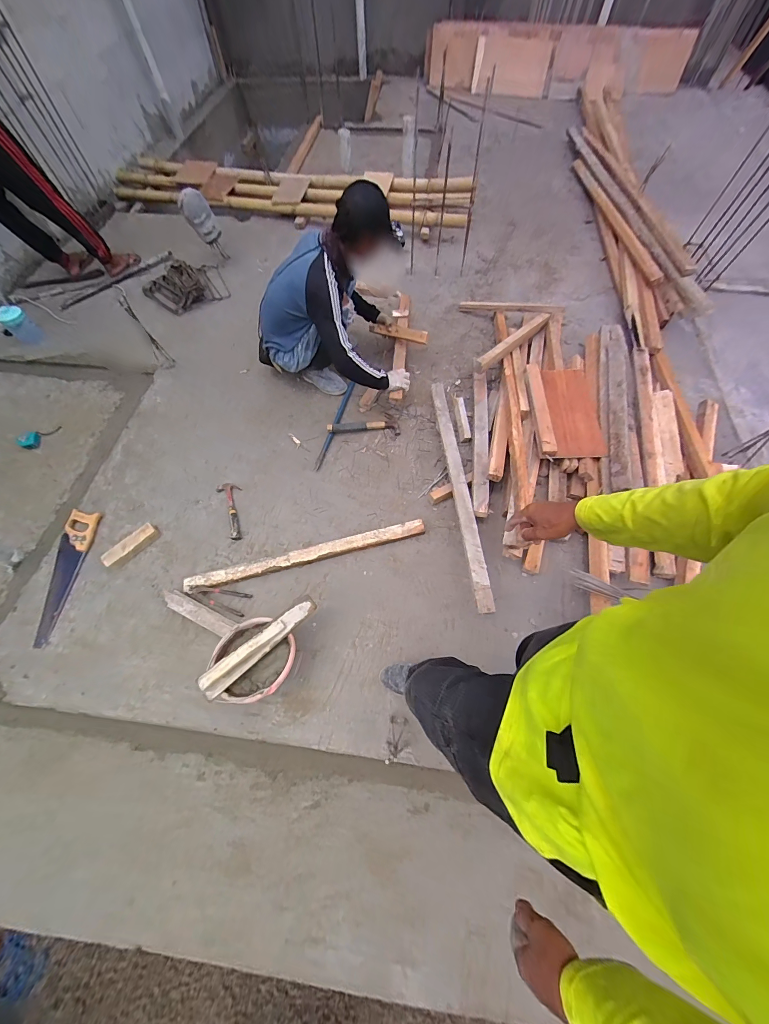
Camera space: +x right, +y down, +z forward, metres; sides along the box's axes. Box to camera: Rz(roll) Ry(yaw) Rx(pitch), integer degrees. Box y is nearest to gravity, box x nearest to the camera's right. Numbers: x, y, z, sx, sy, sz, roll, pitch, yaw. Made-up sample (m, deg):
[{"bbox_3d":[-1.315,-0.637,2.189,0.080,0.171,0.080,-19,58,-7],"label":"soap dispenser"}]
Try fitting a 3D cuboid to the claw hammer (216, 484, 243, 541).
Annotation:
[{"bbox_3d":[-0.644,-0.012,1.448,0.092,0.025,0.280,-23,65,-9],"label":"claw hammer"}]

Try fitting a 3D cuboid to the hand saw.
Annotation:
[{"bbox_3d":[-1.259,0.234,1.350,0.115,0.029,0.547,-9,64,-2],"label":"hand saw"}]

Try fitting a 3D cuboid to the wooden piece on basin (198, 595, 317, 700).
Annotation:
[{"bbox_3d":[-0.385,0.399,1.044,0.388,0.063,0.068,-40,71,-17],"label":"wooden piece on basin"}]

